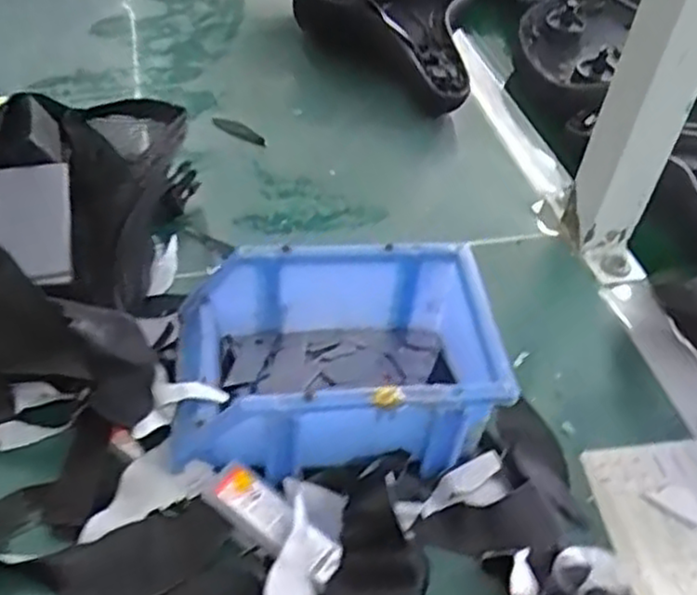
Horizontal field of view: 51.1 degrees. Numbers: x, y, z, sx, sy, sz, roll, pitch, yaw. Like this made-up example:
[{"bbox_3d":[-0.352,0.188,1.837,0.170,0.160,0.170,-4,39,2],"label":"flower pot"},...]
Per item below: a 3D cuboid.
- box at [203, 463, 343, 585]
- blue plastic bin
[{"bbox_3d":[-0.040,0.116,0.377,0.080,0.017,0.024,30,50,22],"label":"box"},{"bbox_3d":[-0.008,0.038,0.423,0.176,0.076,0.120,0,46,-6],"label":"blue plastic bin"}]

